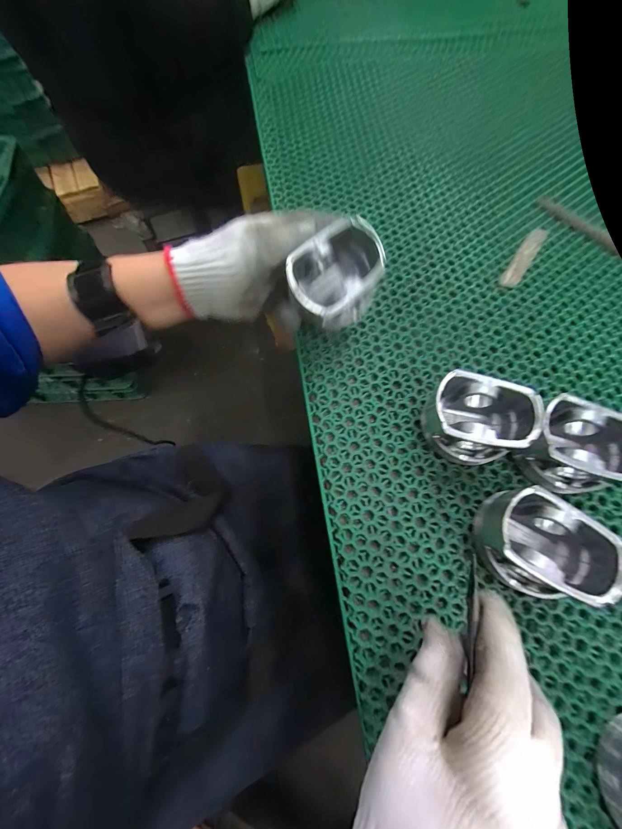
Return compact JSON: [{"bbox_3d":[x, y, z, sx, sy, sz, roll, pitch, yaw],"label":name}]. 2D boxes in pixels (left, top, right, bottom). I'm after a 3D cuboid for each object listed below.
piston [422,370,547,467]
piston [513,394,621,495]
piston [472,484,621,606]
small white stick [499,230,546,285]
[{"bbox_3d":[0.138,0.006,0.247,0.074,0.050,0.064,13,73,5],"label":"piston"},{"bbox_3d":[0.216,0.030,0.238,0.077,0.054,0.068,15,73,5],"label":"piston"},{"bbox_3d":[0.166,0.098,0.216,0.070,0.053,0.065,0,72,1],"label":"piston"},{"bbox_3d":[0.241,-0.178,0.331,0.019,0.004,0.099,36,76,11],"label":"small white stick"}]

